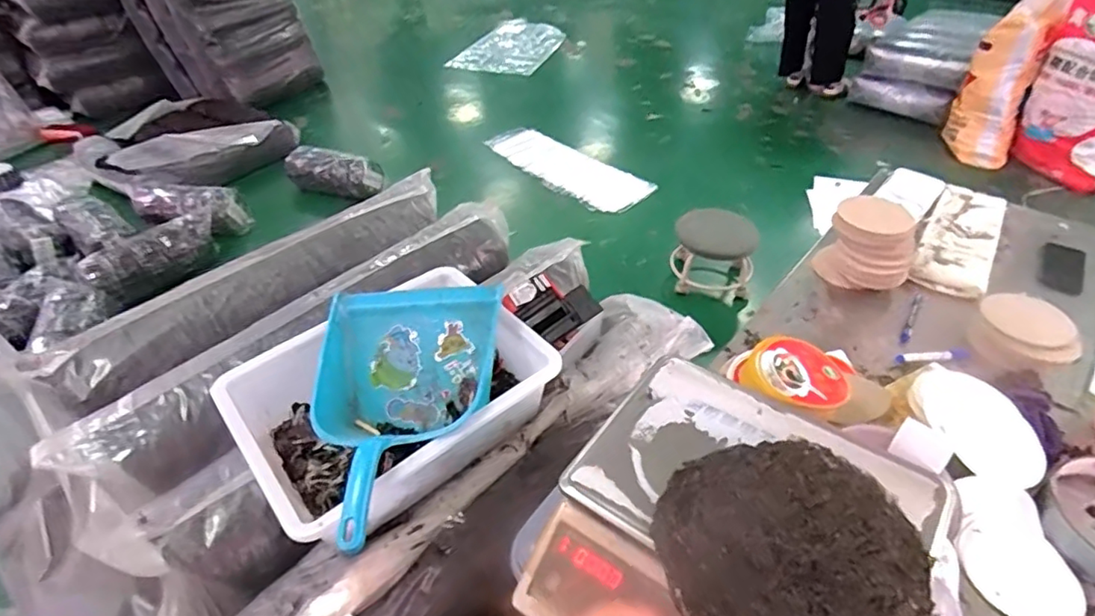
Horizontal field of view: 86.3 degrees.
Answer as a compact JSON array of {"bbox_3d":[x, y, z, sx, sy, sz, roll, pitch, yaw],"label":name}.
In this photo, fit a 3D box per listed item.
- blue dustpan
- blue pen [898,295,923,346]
[{"bbox_3d":[-0.190,0.123,0.697,0.220,0.107,0.324,2,42,6],"label":"blue dustpan"},{"bbox_3d":[0.697,0.018,1.115,0.016,0.015,0.152,26,49,26],"label":"blue pen"}]

